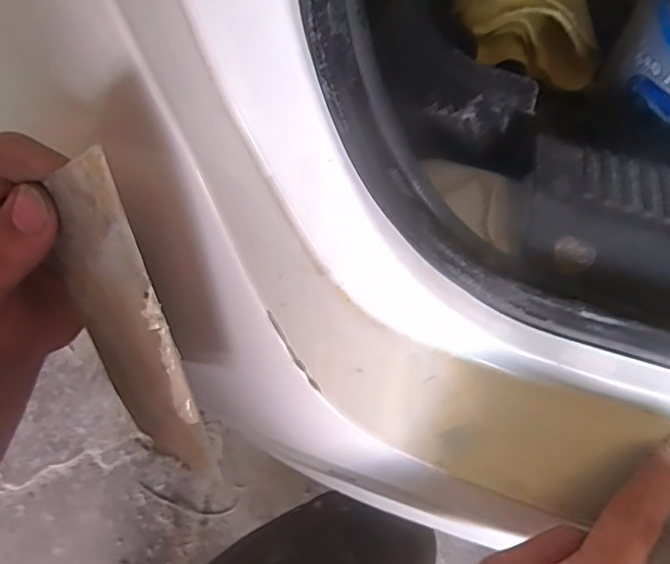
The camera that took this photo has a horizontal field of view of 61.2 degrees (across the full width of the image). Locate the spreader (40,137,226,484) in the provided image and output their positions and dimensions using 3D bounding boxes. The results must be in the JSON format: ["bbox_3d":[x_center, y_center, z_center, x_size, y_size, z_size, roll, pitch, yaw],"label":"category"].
[{"bbox_3d":[-0.084,0.018,0.223,0.070,0.142,0.005,16,38,38],"label":"spreader"}]

